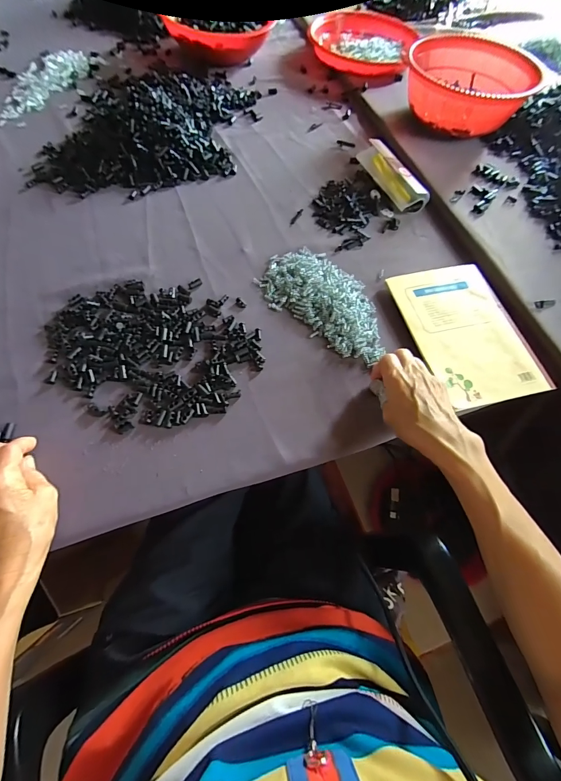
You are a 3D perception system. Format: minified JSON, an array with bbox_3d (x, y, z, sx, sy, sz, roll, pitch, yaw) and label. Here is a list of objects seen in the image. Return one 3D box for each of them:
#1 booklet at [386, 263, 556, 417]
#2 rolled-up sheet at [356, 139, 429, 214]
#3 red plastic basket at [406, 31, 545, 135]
[{"bbox_3d":[0.241,-0.081,0.445,0.144,0.007,0.208,-11,65,-8],"label":"booklet"},{"bbox_3d":[0.183,-0.361,0.572,0.043,0.030,0.156,-21,67,-12],"label":"rolled-up sheet"},{"bbox_3d":[0.333,-0.552,0.638,0.217,0.088,0.190,32,67,13],"label":"red plastic basket"}]

